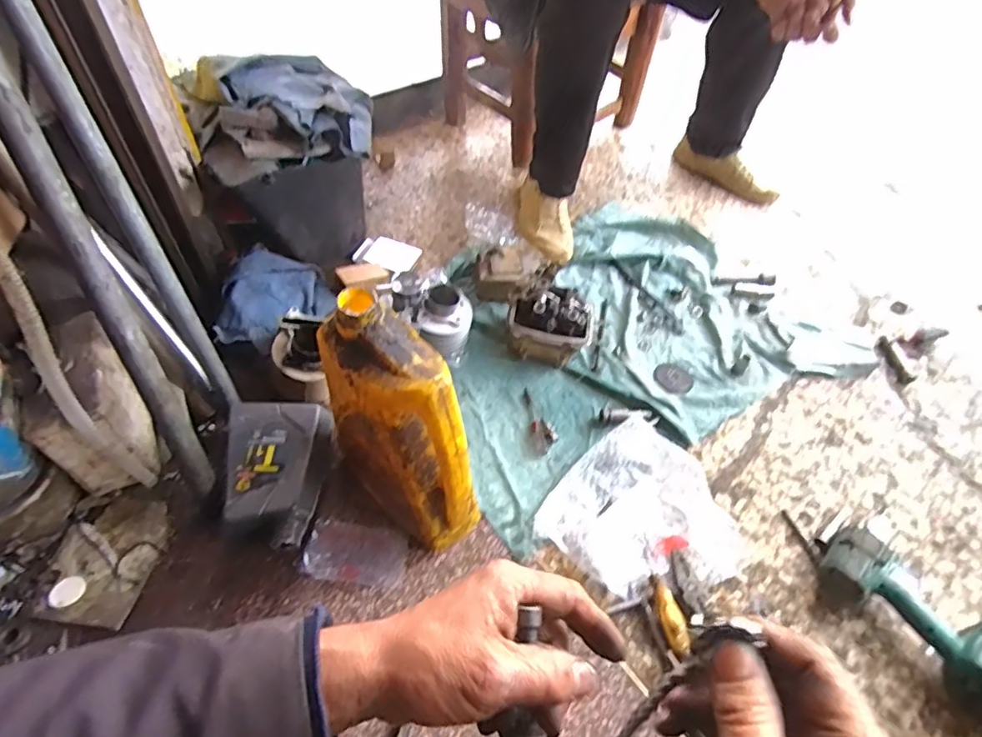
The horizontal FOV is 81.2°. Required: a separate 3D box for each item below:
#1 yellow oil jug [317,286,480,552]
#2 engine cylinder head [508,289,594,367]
[{"bbox_3d":[-0.105,0.079,0.679,0.094,0.302,0.209,-30,60,-23],"label":"yellow oil jug"},{"bbox_3d":[0.097,-0.067,0.940,0.131,0.088,0.095,7,52,0],"label":"engine cylinder head"}]

